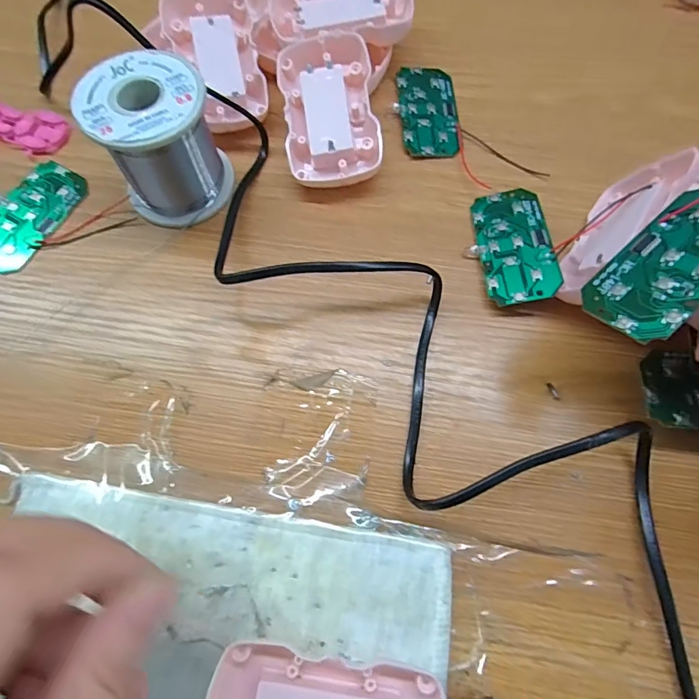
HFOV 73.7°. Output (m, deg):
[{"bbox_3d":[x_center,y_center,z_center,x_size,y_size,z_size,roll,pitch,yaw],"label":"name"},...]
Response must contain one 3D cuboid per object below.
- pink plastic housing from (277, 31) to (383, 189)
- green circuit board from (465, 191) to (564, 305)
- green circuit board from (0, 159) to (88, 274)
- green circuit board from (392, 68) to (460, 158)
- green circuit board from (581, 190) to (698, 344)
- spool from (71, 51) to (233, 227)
[{"bbox_3d":[-0.011,-0.141,0.280,0.053,0.019,0.089,-8,84,0],"label":"pink plastic housing"},{"bbox_3d":[0.088,-0.058,0.257,0.040,0.004,0.073,-10,63,13],"label":"green circuit board"},{"bbox_3d":[-0.189,-0.079,0.274,0.035,0.007,0.074,25,72,10],"label":"green circuit board"},{"bbox_3d":[0.050,-0.154,0.300,0.039,0.004,0.073,0,69,1],"label":"green circuit board"},{"bbox_3d":[0.128,-0.035,0.183,0.073,0.004,0.038,-42,49,0],"label":"green circuit board"},{"bbox_3d":[-0.102,-0.112,0.254,0.060,0.064,0.059,0,69,1],"label":"spool"}]

